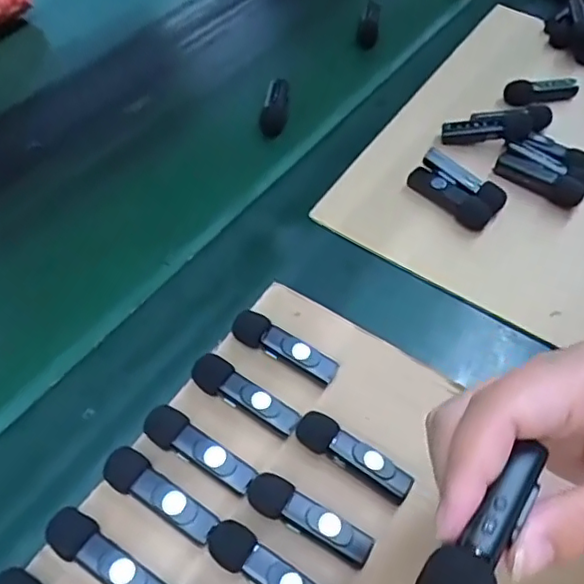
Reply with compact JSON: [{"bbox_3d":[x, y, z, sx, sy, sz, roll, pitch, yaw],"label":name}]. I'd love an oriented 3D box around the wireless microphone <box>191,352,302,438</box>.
[{"bbox_3d":[-0.026,0.057,0.325,0.064,0.018,0.018,29,59,17],"label":"wireless microphone"}]

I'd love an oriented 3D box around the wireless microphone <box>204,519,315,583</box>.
[{"bbox_3d":[-0.011,0.131,0.274,0.066,0.016,0.018,31,59,17],"label":"wireless microphone"}]

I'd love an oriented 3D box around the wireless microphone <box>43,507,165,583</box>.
[{"bbox_3d":[-0.084,0.124,0.273,0.063,0.018,0.019,27,58,15],"label":"wireless microphone"}]

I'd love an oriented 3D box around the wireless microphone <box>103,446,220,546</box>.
[{"bbox_3d":[-0.064,0.100,0.292,0.062,0.017,0.018,29,59,16],"label":"wireless microphone"}]

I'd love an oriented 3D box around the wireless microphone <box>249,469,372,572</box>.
[{"bbox_3d":[0.008,0.110,0.289,0.064,0.016,0.019,24,57,13],"label":"wireless microphone"}]

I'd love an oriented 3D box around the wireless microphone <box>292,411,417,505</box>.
[{"bbox_3d":[0.031,0.086,0.308,0.064,0.016,0.018,31,59,17],"label":"wireless microphone"}]

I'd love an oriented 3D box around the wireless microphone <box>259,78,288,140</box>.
[{"bbox_3d":[-0.014,-0.154,0.493,0.021,0.018,0.053,5,55,1],"label":"wireless microphone"}]

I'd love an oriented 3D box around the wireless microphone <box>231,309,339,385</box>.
[{"bbox_3d":[-0.005,0.033,0.343,0.064,0.017,0.017,26,58,15],"label":"wireless microphone"}]

